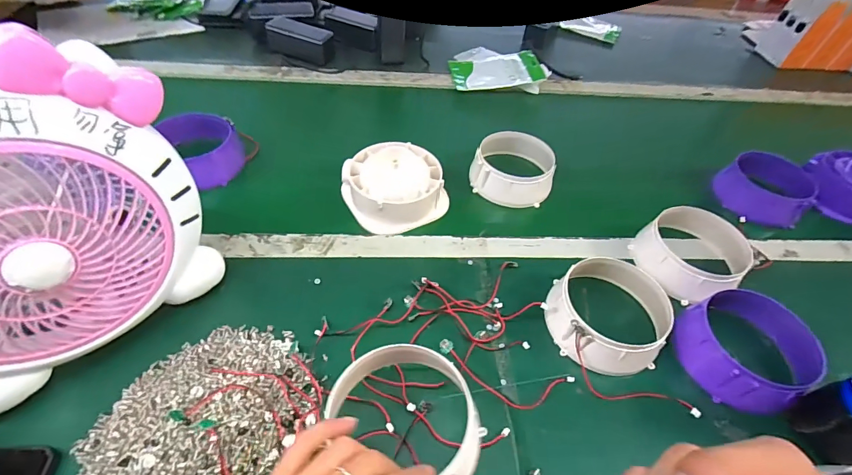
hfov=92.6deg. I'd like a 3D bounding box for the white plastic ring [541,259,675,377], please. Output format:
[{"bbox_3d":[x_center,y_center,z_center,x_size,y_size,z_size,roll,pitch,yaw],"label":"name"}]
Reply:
[{"bbox_3d":[0.204,0.083,0.452,0.124,0.054,0.122,2,50,-2],"label":"white plastic ring"}]

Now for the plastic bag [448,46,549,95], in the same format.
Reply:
[{"bbox_3d":[0.147,-0.364,0.860,0.196,0.037,0.170,-5,50,-8],"label":"plastic bag"}]

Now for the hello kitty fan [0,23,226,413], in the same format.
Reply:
[{"bbox_3d":[-0.308,0.005,0.327,0.070,0.250,0.255,33,55,22],"label":"hello kitty fan"}]

